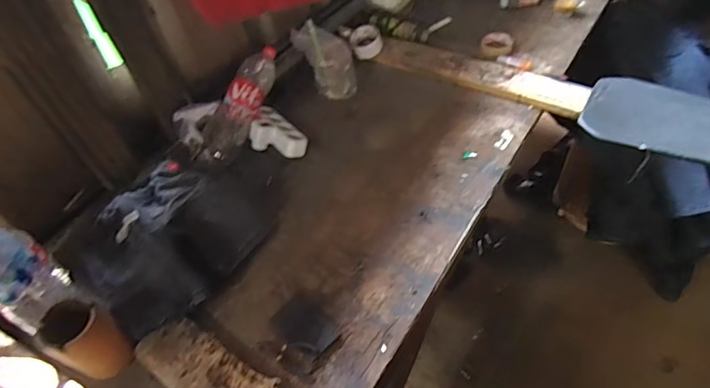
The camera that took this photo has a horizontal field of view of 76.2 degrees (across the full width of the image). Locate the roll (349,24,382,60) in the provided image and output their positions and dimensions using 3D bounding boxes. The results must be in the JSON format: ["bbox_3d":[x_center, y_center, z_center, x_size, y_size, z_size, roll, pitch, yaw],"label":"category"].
[{"bbox_3d":[0.032,-0.423,1.260,0.089,0.047,0.094,-3,50,3],"label":"roll"}]

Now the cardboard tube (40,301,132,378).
[{"bbox_3d":[-0.428,0.228,0.730,0.080,0.139,0.078,-3,50,3],"label":"cardboard tube"}]

